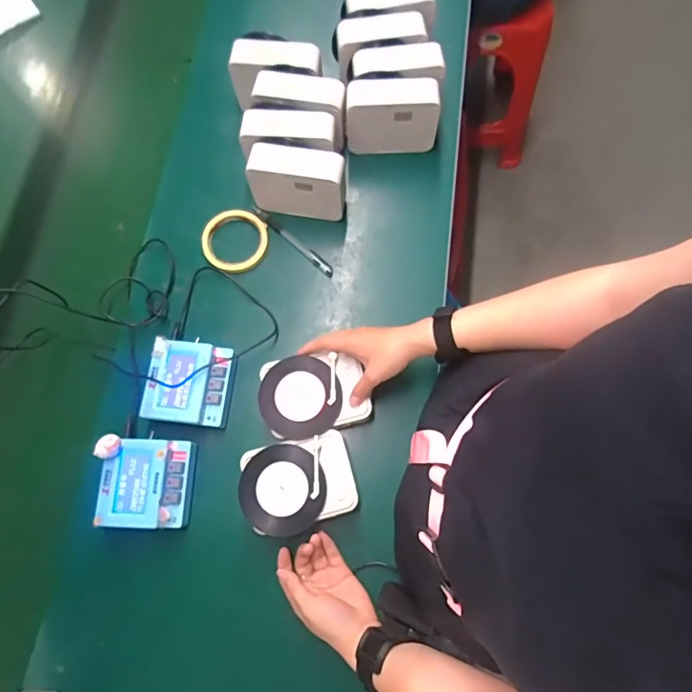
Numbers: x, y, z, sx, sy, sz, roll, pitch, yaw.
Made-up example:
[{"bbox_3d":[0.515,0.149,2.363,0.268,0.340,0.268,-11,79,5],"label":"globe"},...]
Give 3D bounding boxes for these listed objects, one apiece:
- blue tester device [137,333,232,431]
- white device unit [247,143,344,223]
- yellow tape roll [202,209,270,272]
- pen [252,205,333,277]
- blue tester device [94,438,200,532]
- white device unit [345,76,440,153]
[{"bbox_3d":[-0.199,0.049,0.601,0.098,0.050,0.102,6,76,5],"label":"blue tester device"},{"bbox_3d":[-0.062,-0.224,0.643,0.129,0.100,0.052,9,76,6],"label":"white device unit"},{"bbox_3d":[-0.158,-0.152,0.668,0.092,0.018,0.094,-1,75,3],"label":"yellow tape roll"},{"bbox_3d":[-0.078,-0.153,0.670,0.155,0.008,0.016,41,80,11],"label":"pen"},{"bbox_3d":[-0.240,0.164,0.561,0.099,0.032,0.100,3,75,4],"label":"blue tester device"},{"bbox_3d":[0.064,-0.322,0.665,0.125,0.113,0.047,-5,75,2],"label":"white device unit"}]

